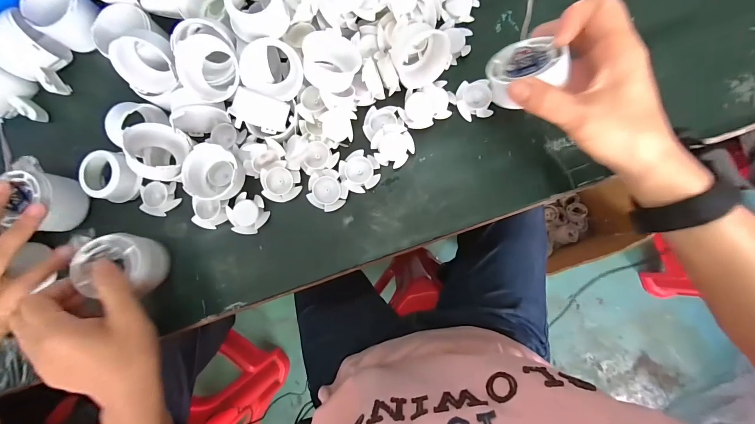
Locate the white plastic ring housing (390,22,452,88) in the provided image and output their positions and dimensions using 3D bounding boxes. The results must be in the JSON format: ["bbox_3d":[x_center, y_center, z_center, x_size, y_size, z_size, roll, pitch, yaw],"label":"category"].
[{"bbox_3d":[0.042,-0.153,0.313,0.051,0.050,0.025,-23,47,8],"label":"white plastic ring housing"}]

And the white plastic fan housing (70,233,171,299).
[{"bbox_3d":[-0.242,0.051,0.310,0.054,0.055,0.056,0,85,3],"label":"white plastic fan housing"}]

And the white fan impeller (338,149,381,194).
[{"bbox_3d":[-0.018,-0.041,0.328,0.039,0.014,0.038,0,85,3],"label":"white fan impeller"}]

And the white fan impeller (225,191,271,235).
[{"bbox_3d":[-0.134,0.001,0.332,0.038,0.011,0.041,0,85,3],"label":"white fan impeller"}]

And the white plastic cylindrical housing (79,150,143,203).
[{"bbox_3d":[-0.281,-0.036,0.341,0.052,0.028,0.049,0,85,3],"label":"white plastic cylindrical housing"}]

